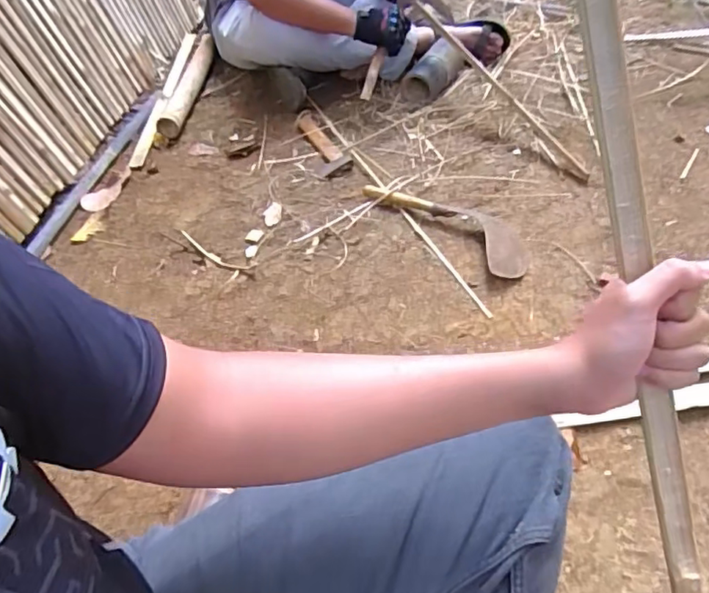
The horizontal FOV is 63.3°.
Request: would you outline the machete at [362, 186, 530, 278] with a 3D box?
[{"bbox_3d":[0.189,-0.155,1.125,0.139,0.038,0.385,-33,50,-24],"label":"machete"}]

